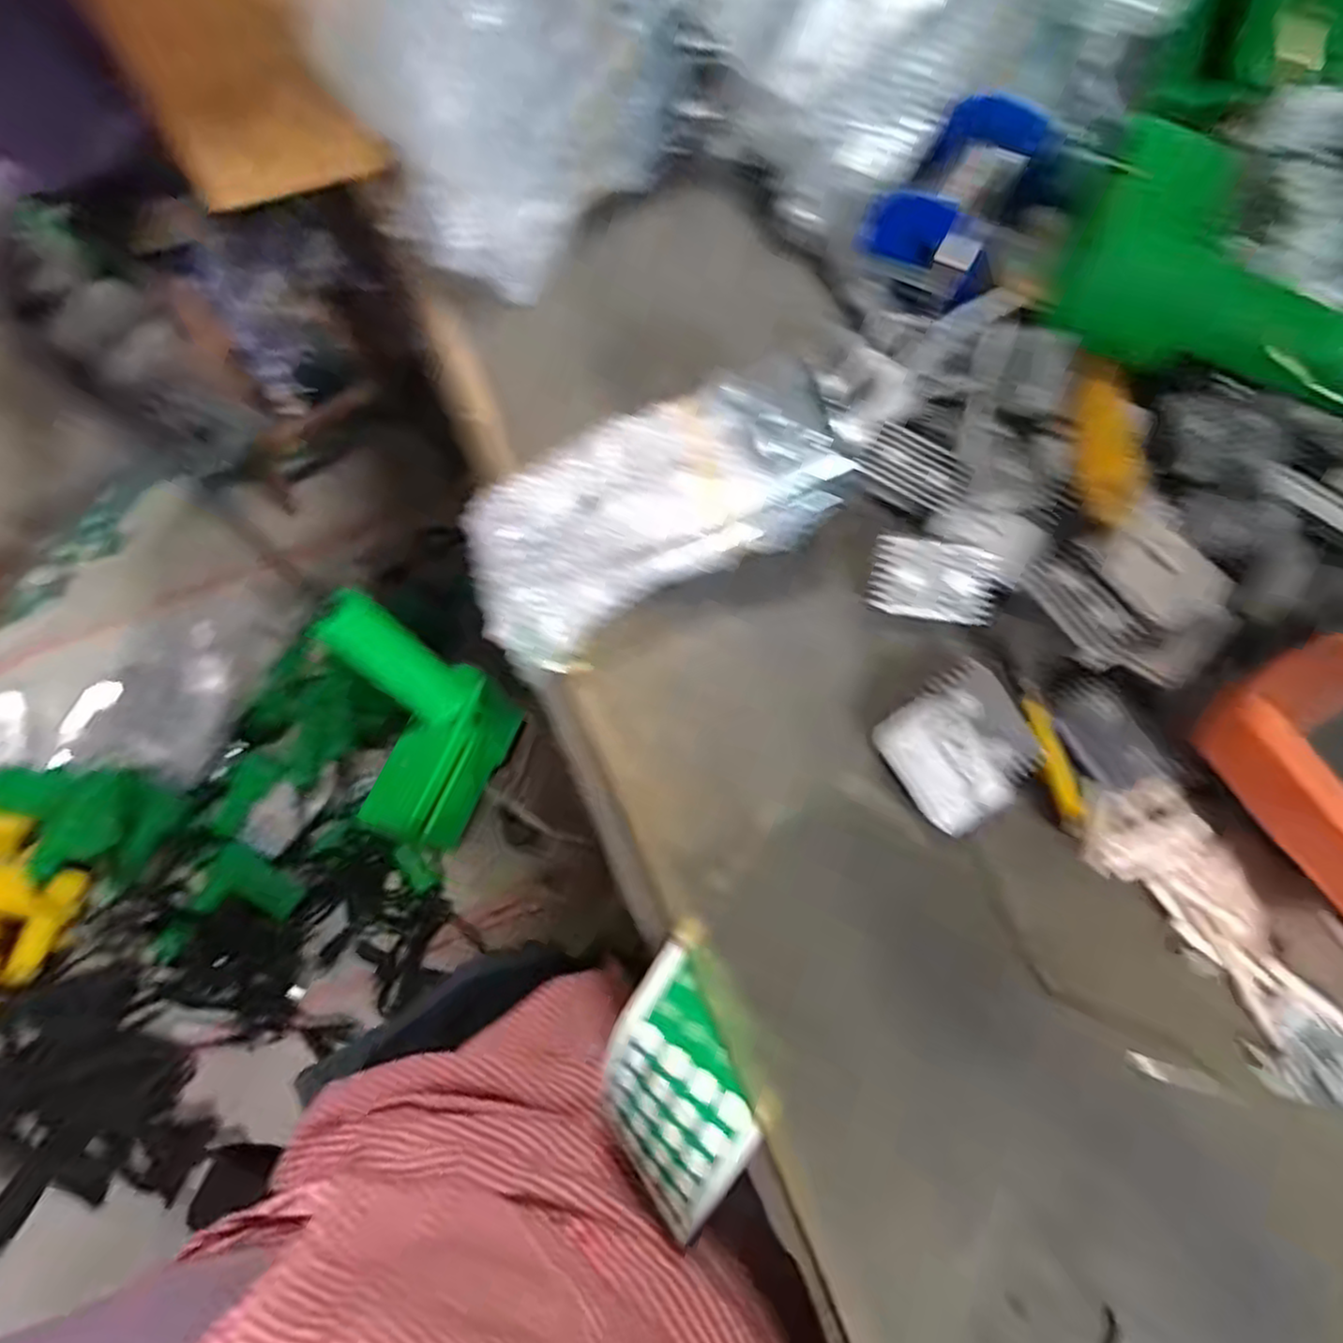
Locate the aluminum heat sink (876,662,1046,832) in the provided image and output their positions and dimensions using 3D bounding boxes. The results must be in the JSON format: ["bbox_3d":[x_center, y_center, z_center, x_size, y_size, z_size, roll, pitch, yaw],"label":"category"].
[{"bbox_3d":[0.116,0.032,0.296,0.050,0.024,0.053,-31,73,-12],"label":"aluminum heat sink"}]

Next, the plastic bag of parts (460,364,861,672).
[{"bbox_3d":[-0.010,-0.066,0.312,0.157,0.053,0.080,-23,72,-10],"label":"plastic bag of parts"}]

